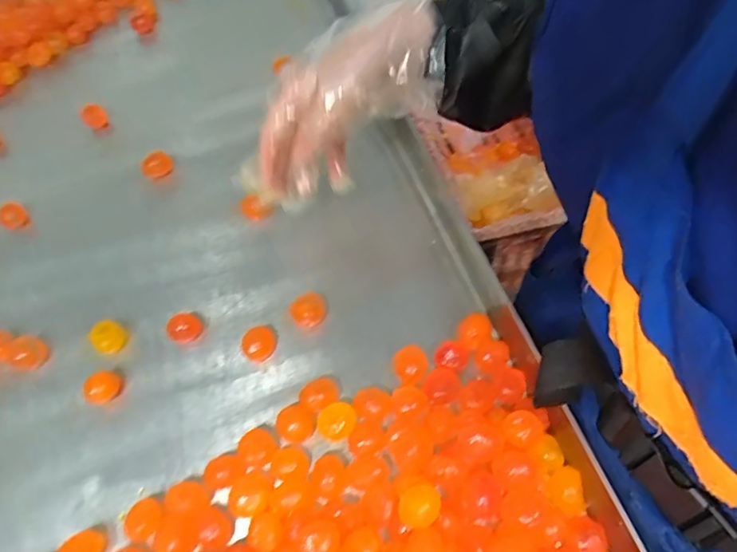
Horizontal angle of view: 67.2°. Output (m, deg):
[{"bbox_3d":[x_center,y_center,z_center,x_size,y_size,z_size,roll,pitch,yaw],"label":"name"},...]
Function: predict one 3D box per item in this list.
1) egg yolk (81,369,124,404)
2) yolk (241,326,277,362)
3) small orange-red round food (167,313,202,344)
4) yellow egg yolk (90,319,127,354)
[{"bbox_3d":[-0.198,0.083,0.412,0.027,0.015,0.019,-23,59,-11],"label":"egg yolk"},{"bbox_3d":[-0.083,0.052,0.422,0.025,0.014,0.023,-2,57,3],"label":"yolk"},{"bbox_3d":[-0.144,0.041,0.431,0.025,0.015,0.019,-34,61,-17],"label":"small orange-red round food"},{"bbox_3d":[-0.202,0.048,0.433,0.025,0.015,0.024,-2,57,3],"label":"yellow egg yolk"}]

